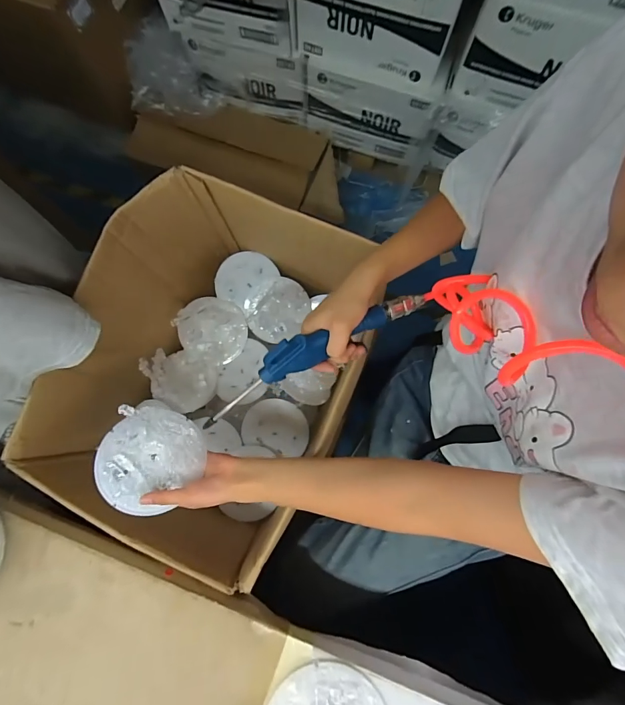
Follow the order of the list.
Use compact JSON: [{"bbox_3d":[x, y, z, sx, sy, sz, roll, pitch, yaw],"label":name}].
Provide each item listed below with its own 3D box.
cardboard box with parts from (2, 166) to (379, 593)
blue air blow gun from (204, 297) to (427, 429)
[{"bbox_3d":[-0.149,0.013,0.638,0.368,0.294,0.460,17,79,4],"label":"cardboard box with parts"},{"bbox_3d":[0.002,-0.005,0.418,0.276,0.053,0.030,-27,75,-9],"label":"blue air blow gun"}]

